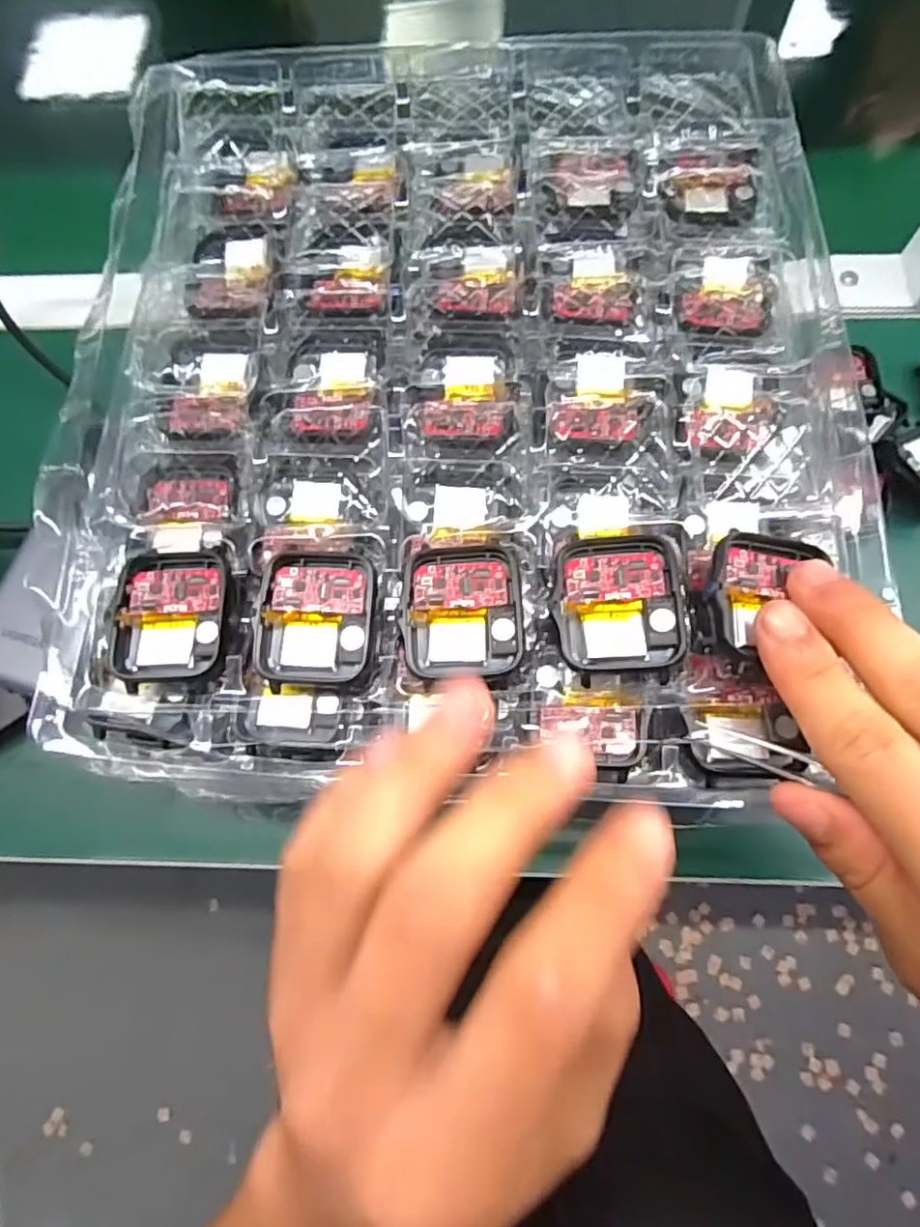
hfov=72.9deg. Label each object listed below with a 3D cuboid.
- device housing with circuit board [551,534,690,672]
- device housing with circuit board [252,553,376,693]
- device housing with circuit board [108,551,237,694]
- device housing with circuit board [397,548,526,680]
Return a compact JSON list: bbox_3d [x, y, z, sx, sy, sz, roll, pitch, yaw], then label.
[{"bbox_3d":[0.049,-0.003,0.196,0.038,0.014,0.042,-1,71,2],"label":"device housing with circuit board"},{"bbox_3d":[-0.046,0.001,0.202,0.037,0.008,0.042,0,72,3],"label":"device housing with circuit board"},{"bbox_3d":[-0.093,0.000,0.205,0.038,0.009,0.046,-1,71,2],"label":"device housing with circuit board"},{"bbox_3d":[0.001,-0.002,0.198,0.037,0.007,0.042,0,72,3],"label":"device housing with circuit board"}]

